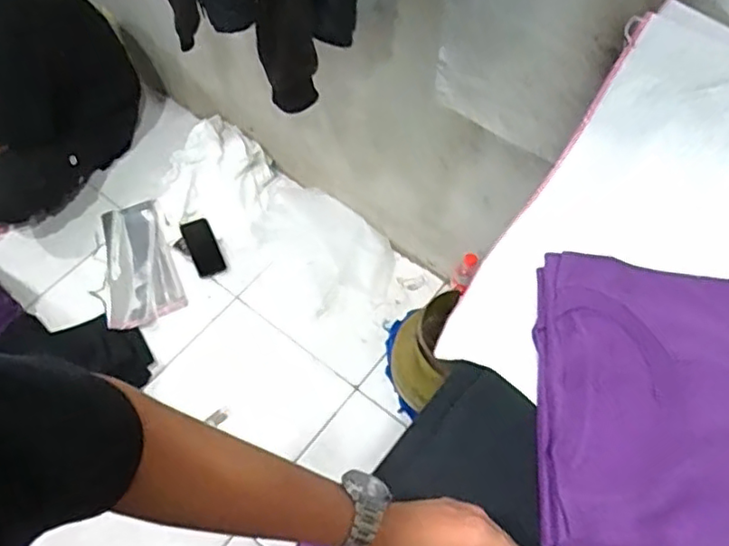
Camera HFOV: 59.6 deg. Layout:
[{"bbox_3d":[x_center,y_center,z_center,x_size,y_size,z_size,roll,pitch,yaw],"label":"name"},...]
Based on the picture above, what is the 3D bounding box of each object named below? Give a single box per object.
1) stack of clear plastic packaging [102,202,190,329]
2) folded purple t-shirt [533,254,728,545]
[{"bbox_3d":[-0.609,-0.019,1.695,0.197,0.052,0.360,-20,62,-12],"label":"stack of clear plastic packaging"},{"bbox_3d":[0.329,0.127,0.600,0.323,0.064,0.285,6,60,3],"label":"folded purple t-shirt"}]

